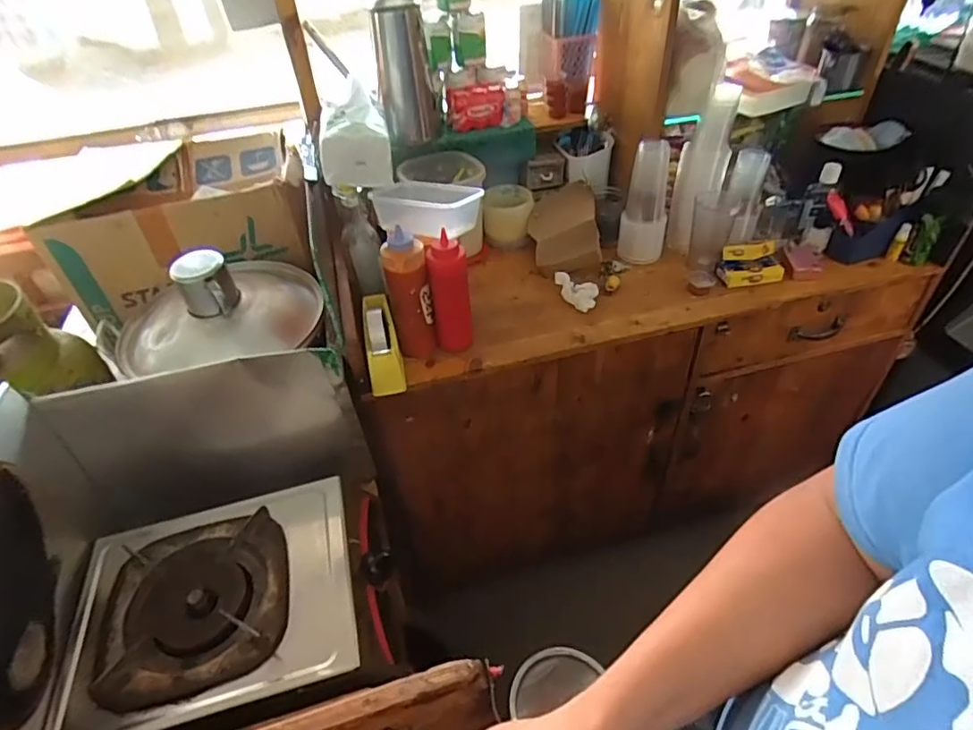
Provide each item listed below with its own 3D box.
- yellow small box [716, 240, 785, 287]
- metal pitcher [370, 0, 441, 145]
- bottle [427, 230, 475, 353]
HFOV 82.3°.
[{"bbox_3d":[0.522,-0.200,1.091,0.117,0.057,0.073,-6,44,-1],"label":"yellow small box"},{"bbox_3d":[-0.164,-0.594,1.124,0.113,0.246,0.105,-8,44,-3],"label":"metal pitcher"},{"bbox_3d":[-0.061,-0.123,0.956,0.065,0.207,0.056,-7,44,-3],"label":"bottle"}]

